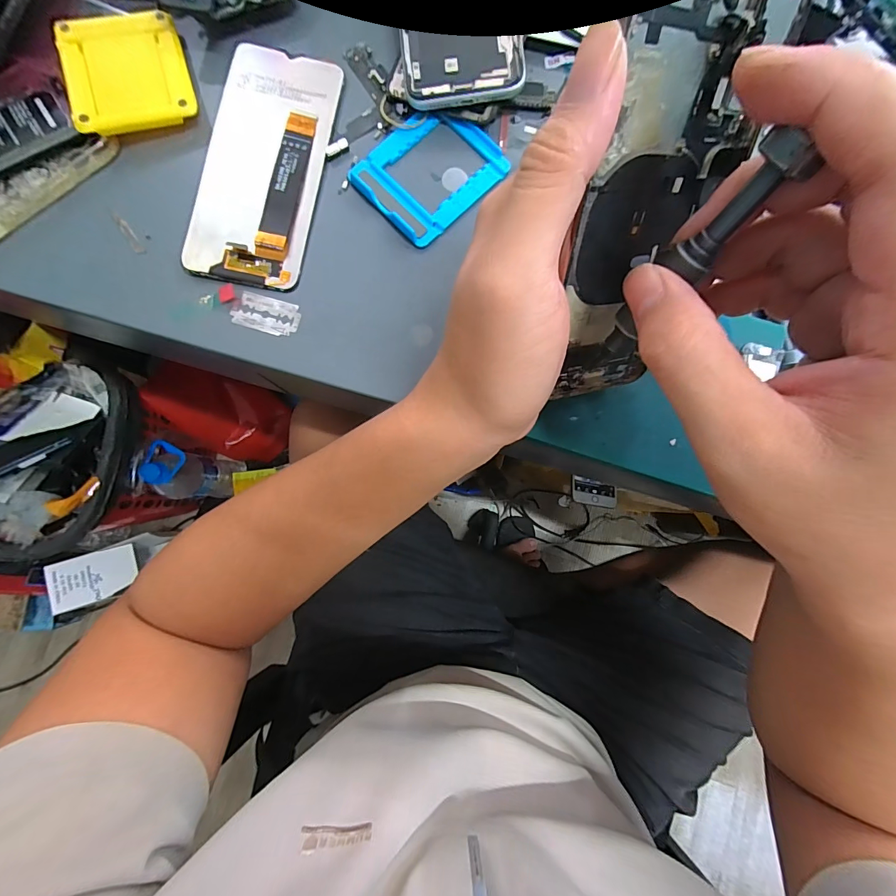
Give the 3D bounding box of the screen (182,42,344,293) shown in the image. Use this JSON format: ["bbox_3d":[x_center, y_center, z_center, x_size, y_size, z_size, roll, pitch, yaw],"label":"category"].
[{"bbox_3d":[-0.115,-0.178,0.246,0.069,0.010,0.153,10,82,0],"label":"screen"}]

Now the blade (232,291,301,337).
[{"bbox_3d":[-0.112,-0.082,0.243,0.039,0.004,0.022,15,86,-3],"label":"blade"}]

